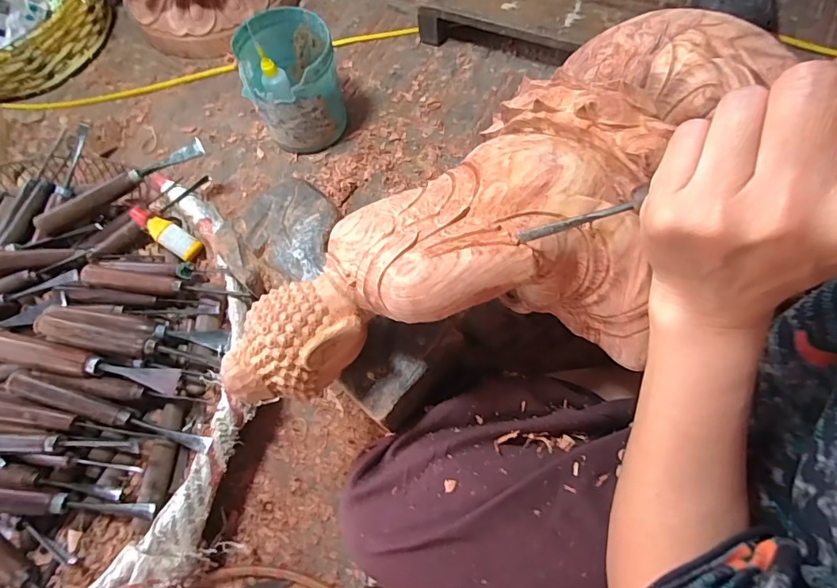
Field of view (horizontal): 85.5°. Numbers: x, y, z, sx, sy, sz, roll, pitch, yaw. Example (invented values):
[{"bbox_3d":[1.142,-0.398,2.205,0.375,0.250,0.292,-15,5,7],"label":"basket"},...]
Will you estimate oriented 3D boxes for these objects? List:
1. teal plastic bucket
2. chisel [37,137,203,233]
[{"bbox_3d":[-0.150,-0.253,0.556,0.107,0.121,0.109,-12,70,-4],"label":"teal plastic bucket"},{"bbox_3d":[-0.322,-0.117,0.494,0.186,0.023,0.021,-28,69,-8],"label":"chisel"}]

